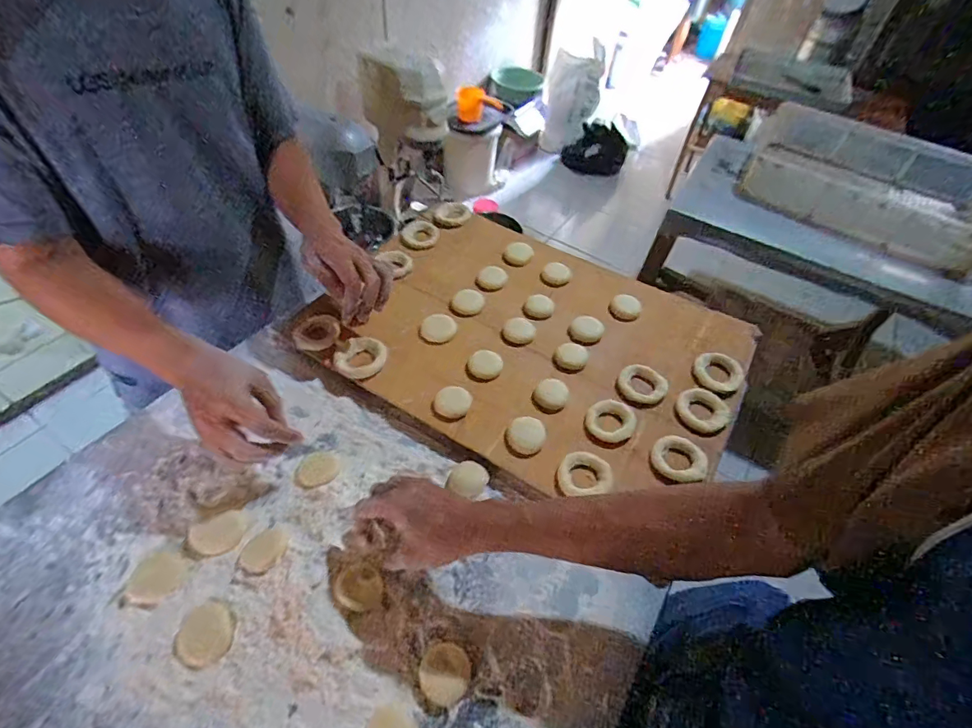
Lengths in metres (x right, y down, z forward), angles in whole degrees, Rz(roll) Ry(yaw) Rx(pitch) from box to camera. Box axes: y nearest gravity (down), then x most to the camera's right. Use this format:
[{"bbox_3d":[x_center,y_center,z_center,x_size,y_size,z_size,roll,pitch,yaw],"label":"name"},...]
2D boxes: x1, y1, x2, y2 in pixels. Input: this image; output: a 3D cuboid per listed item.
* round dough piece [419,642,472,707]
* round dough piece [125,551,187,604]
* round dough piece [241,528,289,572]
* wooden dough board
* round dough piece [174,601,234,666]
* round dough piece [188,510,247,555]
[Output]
[{"bbox_3d":[-0.038,0.292,0.445,0.047,0.005,0.048,2,52,-2],"label":"round dough piece"},{"bbox_3d":[-0.326,0.210,0.466,0.049,0.004,0.046,2,52,-2],"label":"round dough piece"},{"bbox_3d":[-0.224,0.191,0.488,0.042,0.018,0.045,2,52,-2],"label":"round dough piece"},{"bbox_3d":[0.069,-0.050,0.680,0.552,0.030,0.407,27,55,17],"label":"wooden dough board"},{"bbox_3d":[-0.260,0.251,0.439,0.051,0.010,0.048,2,52,-2],"label":"round dough piece"},{"bbox_3d":[-0.285,0.178,0.500,0.054,0.004,0.044,-11,53,-11],"label":"round dough piece"}]

